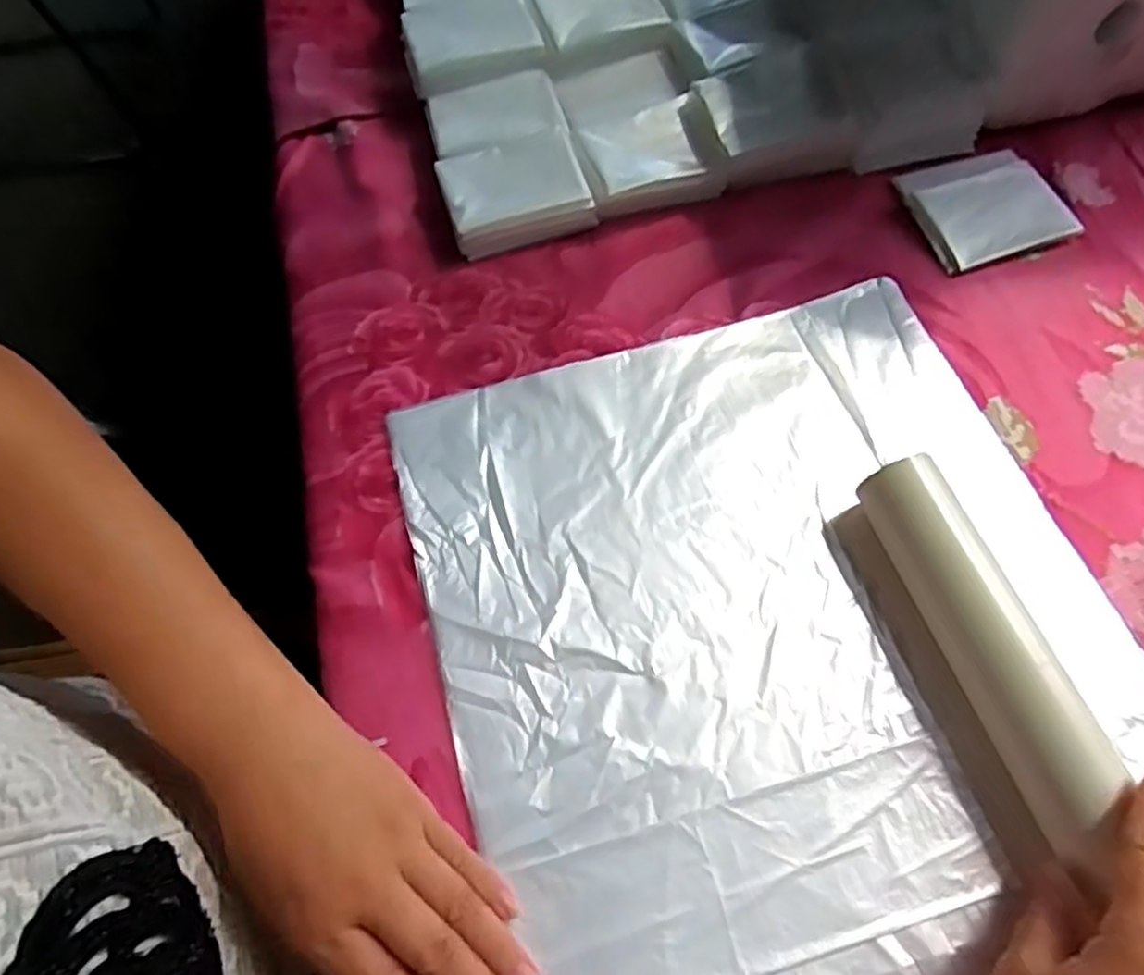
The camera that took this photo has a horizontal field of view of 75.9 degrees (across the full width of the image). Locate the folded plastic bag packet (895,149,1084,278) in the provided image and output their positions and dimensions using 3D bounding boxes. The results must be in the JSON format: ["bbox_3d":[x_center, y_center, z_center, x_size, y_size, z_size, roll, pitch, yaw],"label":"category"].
[{"bbox_3d":[0.260,-0.177,0.461,0.088,0.016,0.078,-15,62,-4],"label":"folded plastic bag packet"}]

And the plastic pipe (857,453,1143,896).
[{"bbox_3d":[0.205,0.141,0.268,0.038,0.031,0.348,-16,61,-5],"label":"plastic pipe"}]

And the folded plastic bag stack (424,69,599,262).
[{"bbox_3d":[-0.044,-0.210,0.476,0.089,0.041,0.123,-17,62,-5],"label":"folded plastic bag stack"}]

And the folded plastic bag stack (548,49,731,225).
[{"bbox_3d":[0.039,-0.231,0.484,0.084,0.040,0.116,-17,62,-5],"label":"folded plastic bag stack"}]

